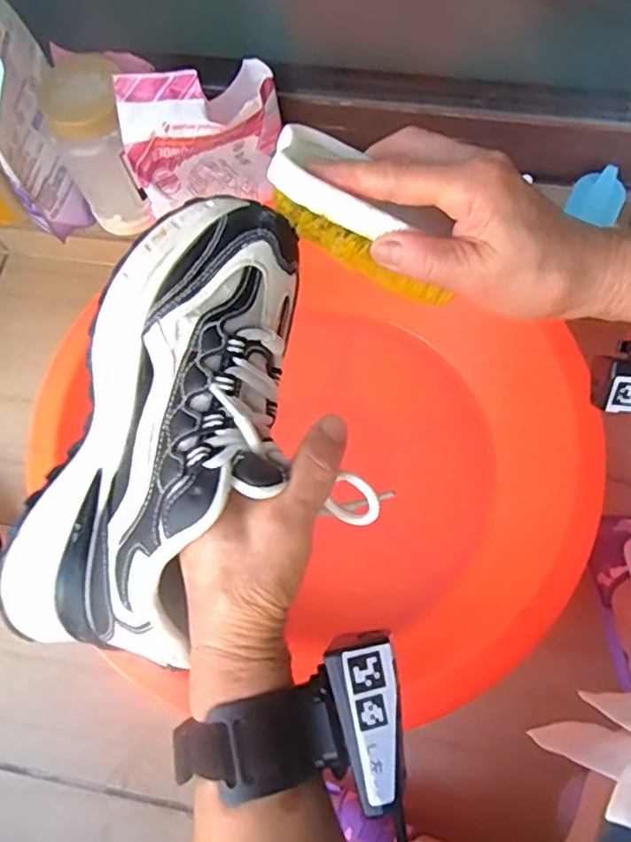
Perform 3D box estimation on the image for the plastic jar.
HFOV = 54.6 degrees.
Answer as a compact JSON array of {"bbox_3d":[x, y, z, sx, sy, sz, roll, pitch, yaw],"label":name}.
[{"bbox_3d":[-0.243,-0.311,0.707,0.083,0.162,0.101,-10,69,-1],"label":"plastic jar"}]

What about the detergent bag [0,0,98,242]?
[{"bbox_3d":[-0.317,-0.344,0.672,0.059,0.239,0.178,-8,69,0],"label":"detergent bag"}]

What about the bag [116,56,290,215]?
[{"bbox_3d":[-0.117,-0.312,0.678,0.126,0.146,0.193,31,74,14],"label":"bag"}]

